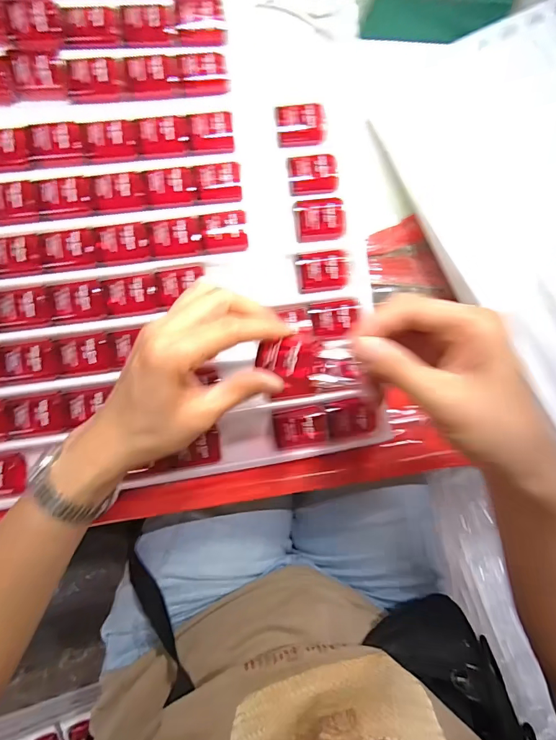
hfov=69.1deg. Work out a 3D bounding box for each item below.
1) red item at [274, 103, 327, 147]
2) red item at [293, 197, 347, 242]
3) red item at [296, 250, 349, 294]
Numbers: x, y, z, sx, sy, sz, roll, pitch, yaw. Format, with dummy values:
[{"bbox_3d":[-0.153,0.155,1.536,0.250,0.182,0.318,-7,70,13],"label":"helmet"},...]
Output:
[{"bbox_3d":[0.020,-0.202,0.335,0.041,0.021,0.025,-7,88,-7],"label":"red item"},{"bbox_3d":[0.035,-0.124,0.332,0.042,0.017,0.028,-8,88,-7],"label":"red item"},{"bbox_3d":[0.037,-0.084,0.331,0.042,0.014,0.033,-8,88,-7],"label":"red item"}]

